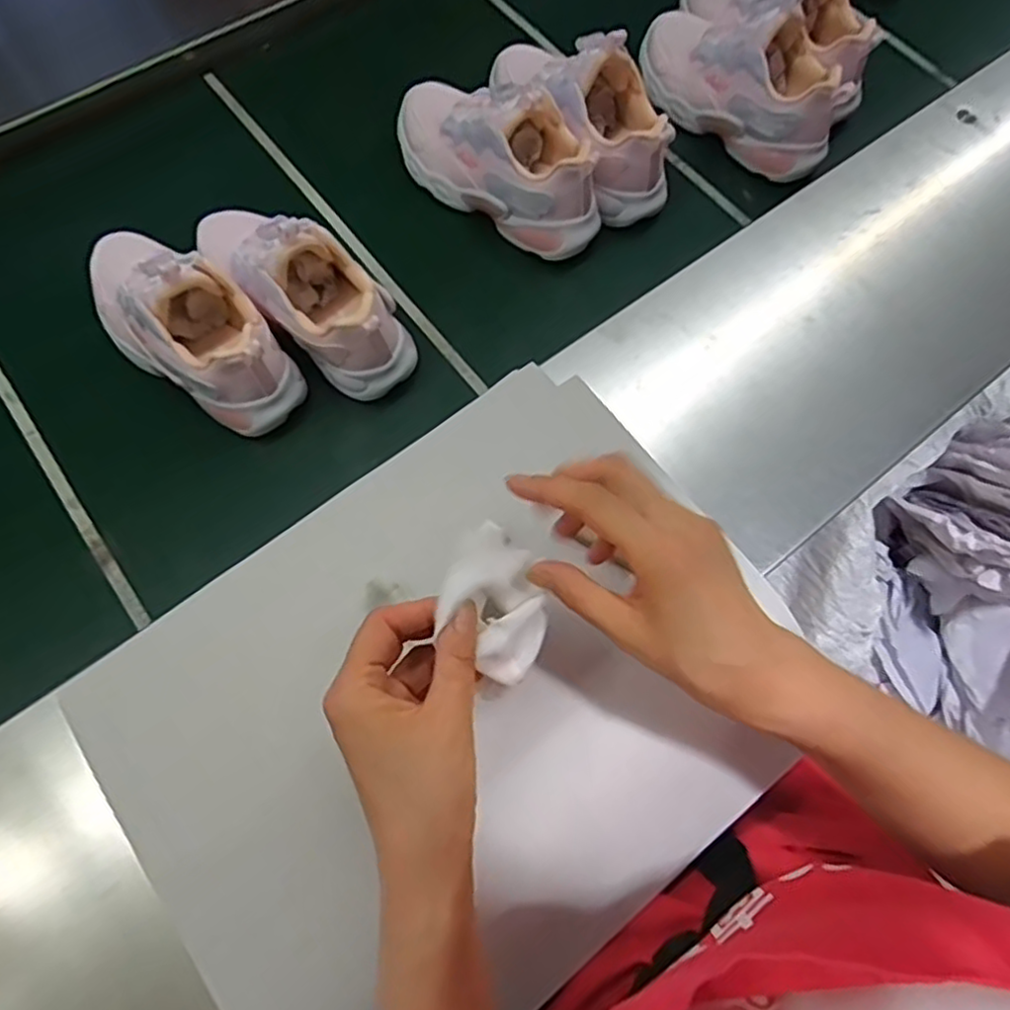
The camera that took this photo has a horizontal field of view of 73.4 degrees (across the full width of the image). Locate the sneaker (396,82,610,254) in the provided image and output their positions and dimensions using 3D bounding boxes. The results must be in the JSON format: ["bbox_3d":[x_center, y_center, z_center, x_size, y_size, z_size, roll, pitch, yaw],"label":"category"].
[{"bbox_3d":[-0.010,-0.315,0.599,0.217,0.095,0.075,33,72,12],"label":"sneaker"}]

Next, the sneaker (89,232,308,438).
[{"bbox_3d":[-0.258,-0.150,0.532,0.213,0.099,0.085,37,73,13],"label":"sneaker"}]

